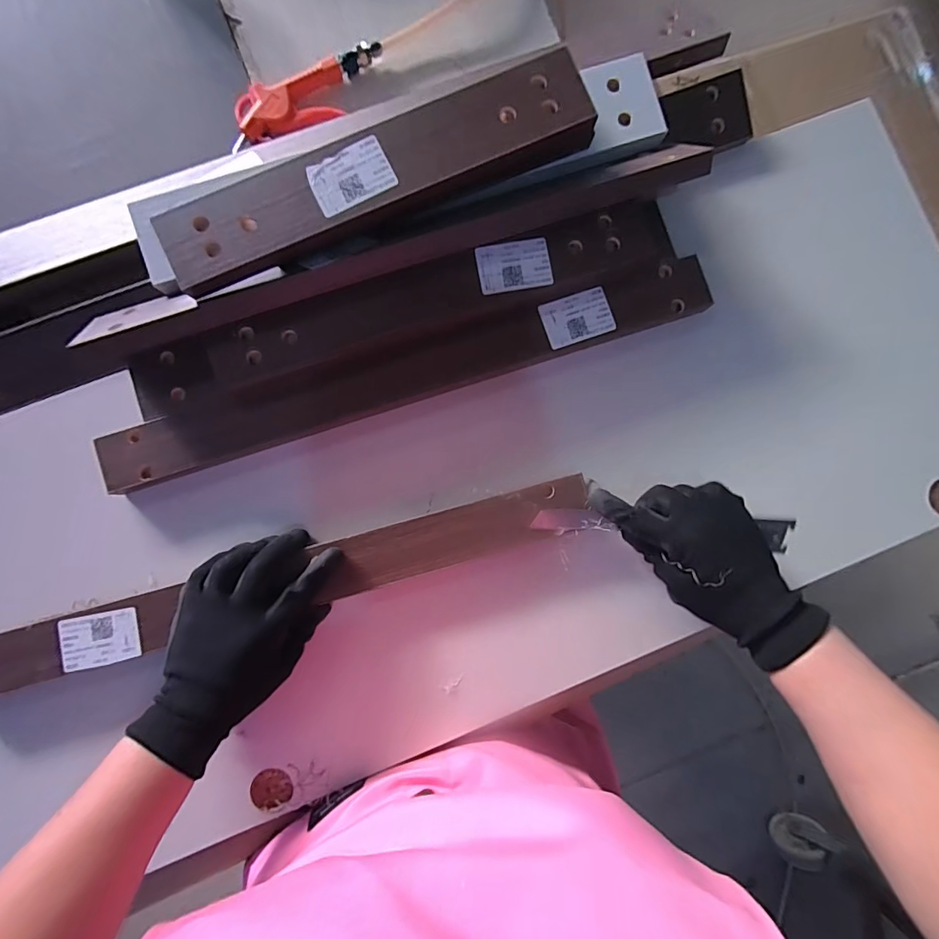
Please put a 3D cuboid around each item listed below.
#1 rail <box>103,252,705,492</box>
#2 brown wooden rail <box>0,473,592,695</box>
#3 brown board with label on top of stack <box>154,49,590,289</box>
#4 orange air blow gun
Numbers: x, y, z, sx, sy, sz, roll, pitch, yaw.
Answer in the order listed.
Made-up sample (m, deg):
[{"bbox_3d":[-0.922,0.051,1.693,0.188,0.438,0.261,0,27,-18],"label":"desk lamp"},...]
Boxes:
[{"bbox_3d":[-0.045,-0.082,0.371,0.515,0.020,0.048,-18,87,-4],"label":"rail"},{"bbox_3d":[-0.153,0.091,0.356,0.515,0.014,0.044,-16,87,-3],"label":"brown wooden rail"},{"bbox_3d":[-0.066,-0.220,0.326,0.325,0.023,0.066,-23,88,-4],"label":"brown board with label on top of stack"},{"bbox_3d":[-0.194,-0.449,0.537,0.202,0.026,0.061,-24,88,-4],"label":"orange air blow gun"}]

